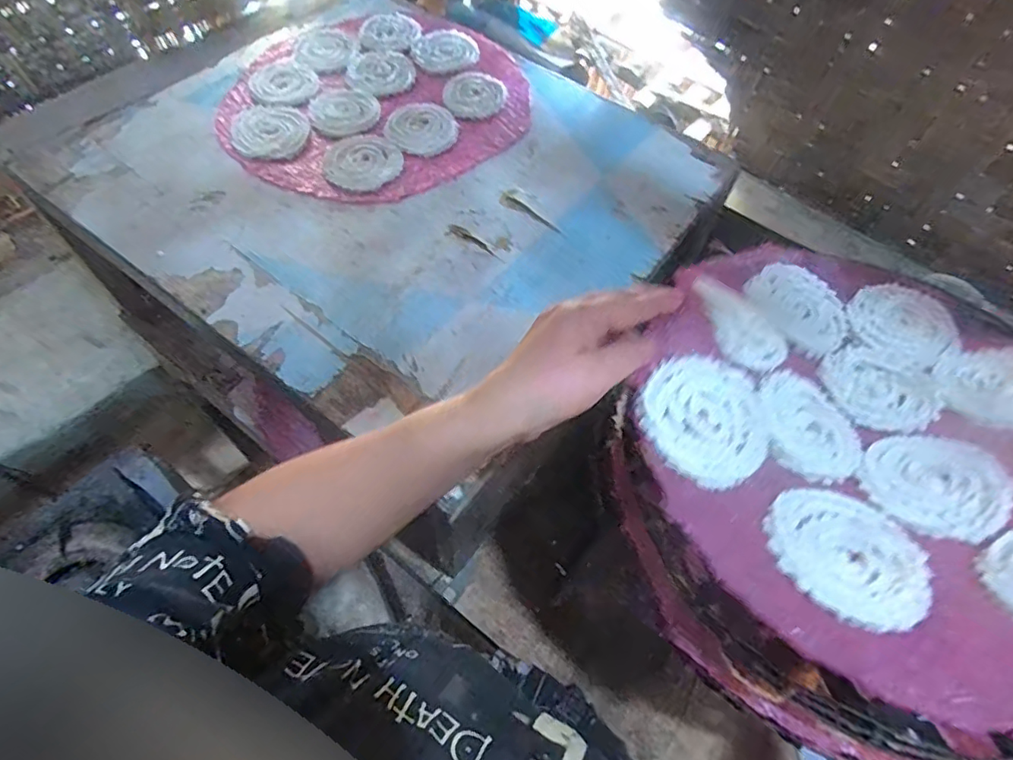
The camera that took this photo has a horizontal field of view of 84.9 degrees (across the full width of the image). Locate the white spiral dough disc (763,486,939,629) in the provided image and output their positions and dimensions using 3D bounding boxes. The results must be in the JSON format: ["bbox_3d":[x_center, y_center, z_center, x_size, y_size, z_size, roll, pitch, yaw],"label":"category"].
[{"bbox_3d":[0.180,0.090,0.294,0.077,0.006,0.079,4,40,-3],"label":"white spiral dough disc"}]

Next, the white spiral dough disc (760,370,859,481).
[{"bbox_3d":[0.192,0.028,0.354,0.072,0.008,0.074,12,57,-19],"label":"white spiral dough disc"}]

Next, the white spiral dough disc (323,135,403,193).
[{"bbox_3d":[-0.157,-0.236,0.601,0.081,0.007,0.082,2,61,-3],"label":"white spiral dough disc"}]

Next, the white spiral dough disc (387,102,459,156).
[{"bbox_3d":[-0.097,-0.287,0.632,0.080,0.006,0.079,2,61,-3],"label":"white spiral dough disc"}]

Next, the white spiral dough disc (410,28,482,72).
[{"bbox_3d":[-0.078,-0.423,0.709,0.083,0.004,0.087,2,61,-3],"label":"white spiral dough disc"}]

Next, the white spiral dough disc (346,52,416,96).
[{"bbox_3d":[-0.153,-0.375,0.677,0.080,0.004,0.080,2,61,-3],"label":"white spiral dough disc"}]

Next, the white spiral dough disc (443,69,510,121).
[{"bbox_3d":[-0.038,-0.346,0.670,0.076,0.004,0.089,-10,63,-10],"label":"white spiral dough disc"}]

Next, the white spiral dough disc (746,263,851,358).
[{"bbox_3d":[0.232,-0.058,0.436,0.069,0.006,0.082,-24,66,-16],"label":"white spiral dough disc"}]

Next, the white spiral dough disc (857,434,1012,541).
[{"bbox_3d":[0.255,0.060,0.330,0.080,0.005,0.070,-38,43,-27],"label":"white spiral dough disc"}]

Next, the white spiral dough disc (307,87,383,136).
[{"bbox_3d":[-0.186,-0.311,0.641,0.079,0.006,0.077,2,61,-3],"label":"white spiral dough disc"}]

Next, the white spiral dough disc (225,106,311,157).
[{"bbox_3d":[-0.263,-0.275,0.613,0.082,0.009,0.084,2,61,-3],"label":"white spiral dough disc"}]

